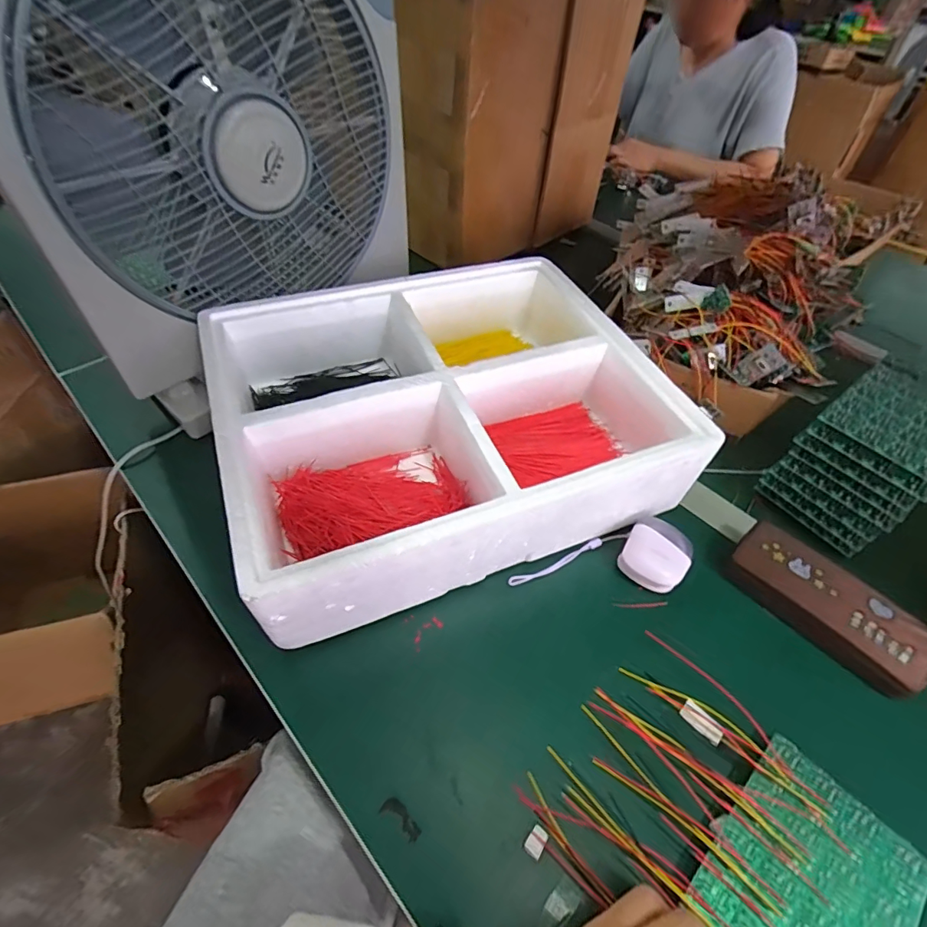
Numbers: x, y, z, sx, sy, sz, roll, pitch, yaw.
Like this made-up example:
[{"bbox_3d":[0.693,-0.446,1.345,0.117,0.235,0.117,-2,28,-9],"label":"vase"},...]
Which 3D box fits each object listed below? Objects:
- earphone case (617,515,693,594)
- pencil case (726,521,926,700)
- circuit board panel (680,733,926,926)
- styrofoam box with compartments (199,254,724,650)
[{"bbox_3d":[0.174,0.078,0.428,0.053,0.029,0.066,31,54,19],"label":"earphone case"},{"bbox_3d":[0.303,0.118,0.401,0.058,0.036,0.149,-35,61,-29],"label":"pencil case"},{"bbox_3d":[0.199,0.269,0.284,0.171,0.009,0.103,-33,60,-28],"label":"circuit board panel"},{"bbox_3d":[-0.020,-0.049,0.471,0.384,0.108,0.321,-15,53,-17],"label":"styrofoam box with compartments"}]

